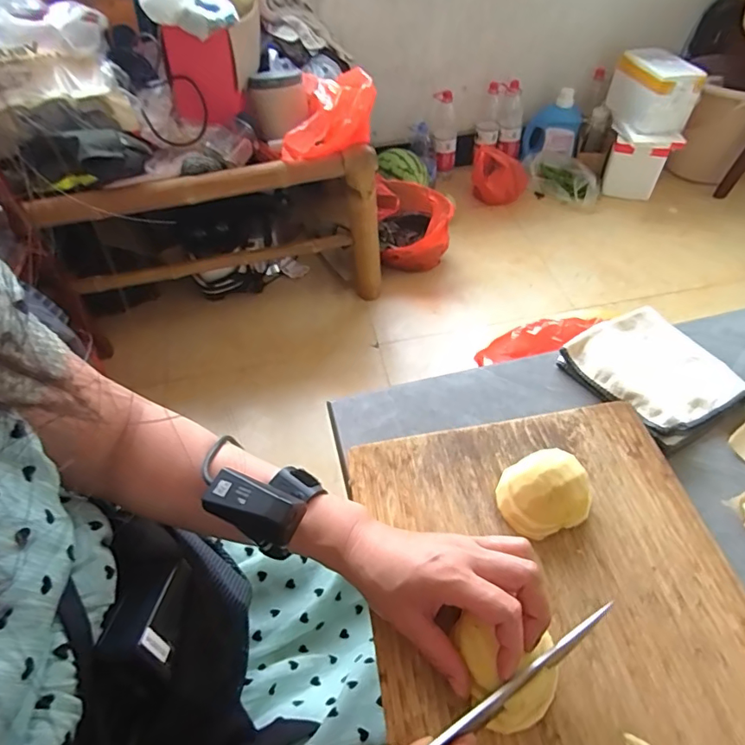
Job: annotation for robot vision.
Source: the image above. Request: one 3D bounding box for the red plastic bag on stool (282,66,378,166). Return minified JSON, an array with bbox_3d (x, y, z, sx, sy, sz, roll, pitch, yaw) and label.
[{"bbox_3d":[-0.092,-0.606,1.161,0.198,0.131,0.223,9,52,10],"label":"red plastic bag on stool"}]

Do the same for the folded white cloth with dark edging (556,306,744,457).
[{"bbox_3d":[0.287,-0.003,0.509,0.132,0.029,0.144,-26,54,-17],"label":"folded white cloth with dark edging"}]

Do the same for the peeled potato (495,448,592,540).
[{"bbox_3d":[0.139,0.096,0.402,0.067,0.034,0.057,-18,52,-11],"label":"peeled potato"}]

